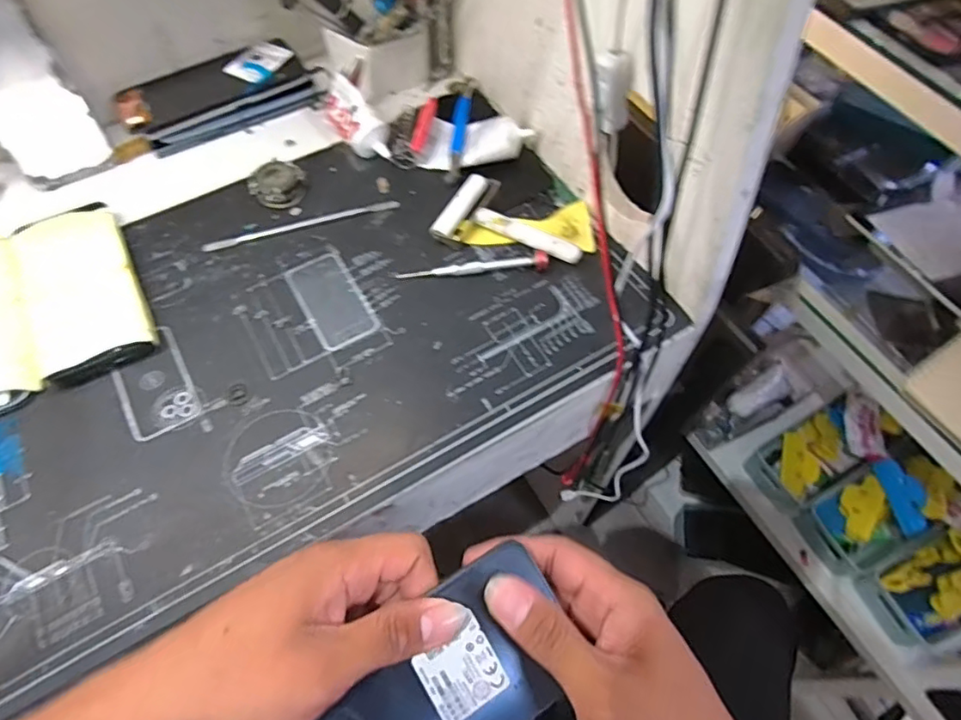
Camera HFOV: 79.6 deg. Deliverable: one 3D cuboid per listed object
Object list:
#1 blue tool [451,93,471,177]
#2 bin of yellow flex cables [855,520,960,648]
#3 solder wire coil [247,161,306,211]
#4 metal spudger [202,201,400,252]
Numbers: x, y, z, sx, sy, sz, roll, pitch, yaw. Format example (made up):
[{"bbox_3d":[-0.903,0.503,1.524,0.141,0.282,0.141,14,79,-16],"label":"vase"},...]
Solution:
[{"bbox_3d":[-0.021,-0.213,0.549,0.014,0.015,0.101,6,61,2],"label":"blue tool"},{"bbox_3d":[0.633,0.296,0.768,0.213,0.087,0.128,-18,63,-11],"label":"bin of yellow flex cables"},{"bbox_3d":[-0.181,-0.155,0.516,0.046,0.024,0.038,-11,62,-8],"label":"solder wire coil"},{"bbox_3d":[-0.157,-0.121,0.511,0.169,0.004,0.013,-16,63,-10],"label":"metal spudger"}]

